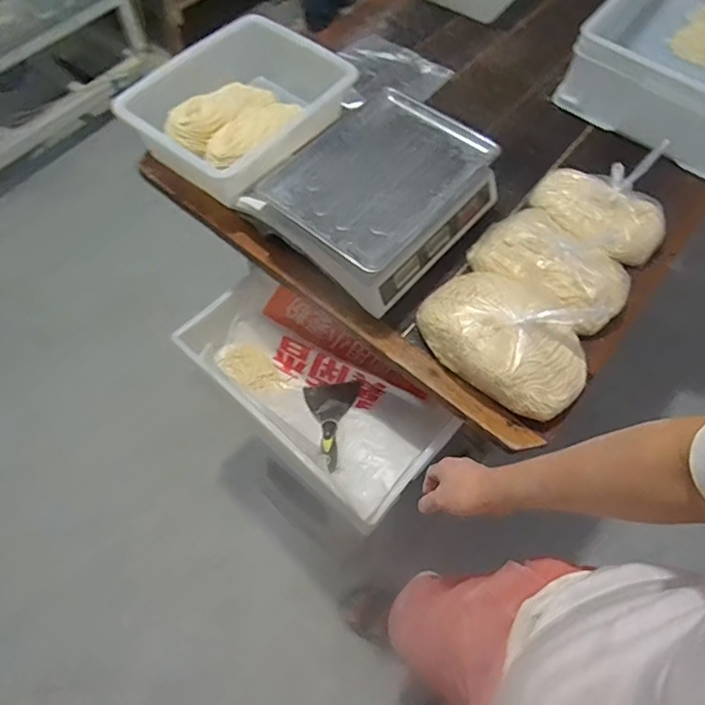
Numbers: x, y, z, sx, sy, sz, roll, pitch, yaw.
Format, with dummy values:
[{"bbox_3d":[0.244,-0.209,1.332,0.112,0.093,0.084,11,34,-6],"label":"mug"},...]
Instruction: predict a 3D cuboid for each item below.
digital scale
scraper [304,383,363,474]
[{"bbox_3d":[0.033,-0.269,0.848,0.305,0.099,0.348,36,66,16],"label":"digital scale"},{"bbox_3d":[-0.040,0.128,0.963,0.105,0.031,0.193,2,43,-1],"label":"scraper"}]

